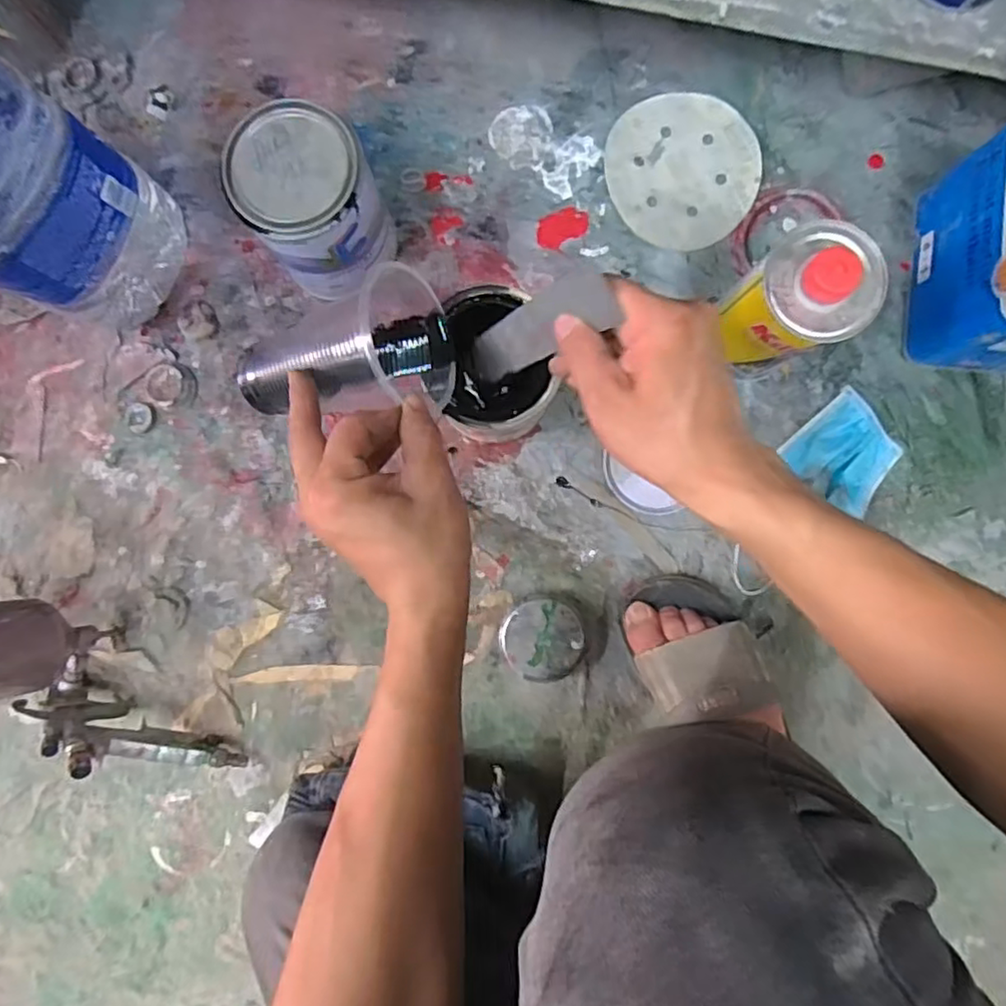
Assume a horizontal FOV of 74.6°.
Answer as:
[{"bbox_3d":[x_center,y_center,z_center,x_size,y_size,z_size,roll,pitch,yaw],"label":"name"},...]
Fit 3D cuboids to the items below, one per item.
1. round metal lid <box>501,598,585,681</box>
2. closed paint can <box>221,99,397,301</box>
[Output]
[{"bbox_3d":[0.037,0.125,0.612,0.071,0.025,0.073,0,89,2],"label":"round metal lid"},{"bbox_3d":[-0.155,-0.245,0.559,0.107,0.135,0.117,-38,88,2],"label":"closed paint can"}]

